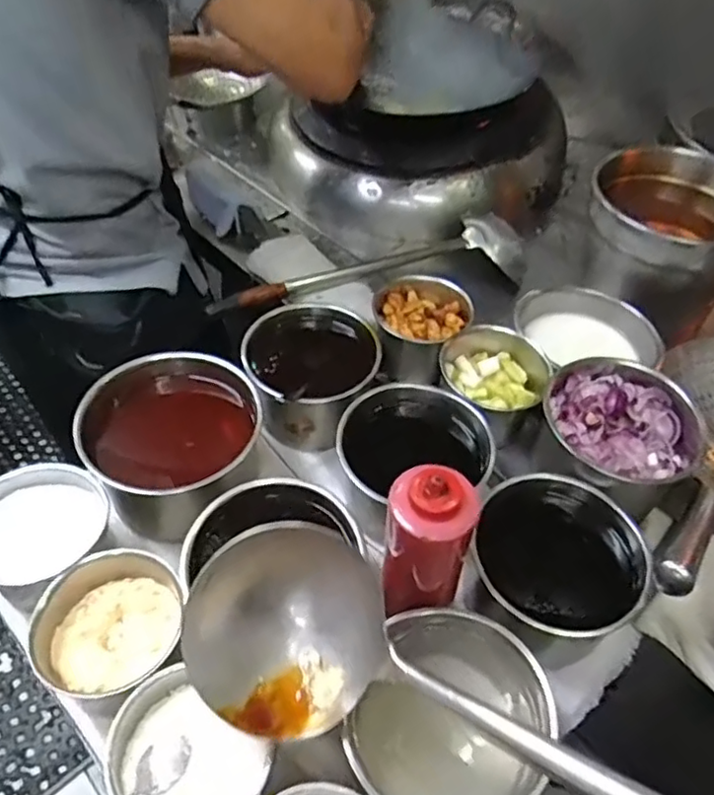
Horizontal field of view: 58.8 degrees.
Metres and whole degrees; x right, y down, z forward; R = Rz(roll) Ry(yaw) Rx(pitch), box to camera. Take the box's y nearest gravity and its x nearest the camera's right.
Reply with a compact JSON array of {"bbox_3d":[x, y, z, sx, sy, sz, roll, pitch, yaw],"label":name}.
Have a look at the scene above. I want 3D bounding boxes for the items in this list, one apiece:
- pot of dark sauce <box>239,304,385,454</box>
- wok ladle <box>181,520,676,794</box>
[{"bbox_3d":[-0.057,-0.028,0.745,0.130,0.108,0.141,2,49,-2],"label":"pot of dark sauce"},{"bbox_3d":[0.112,0.200,0.323,0.504,0.103,0.123,13,45,37],"label":"wok ladle"}]

